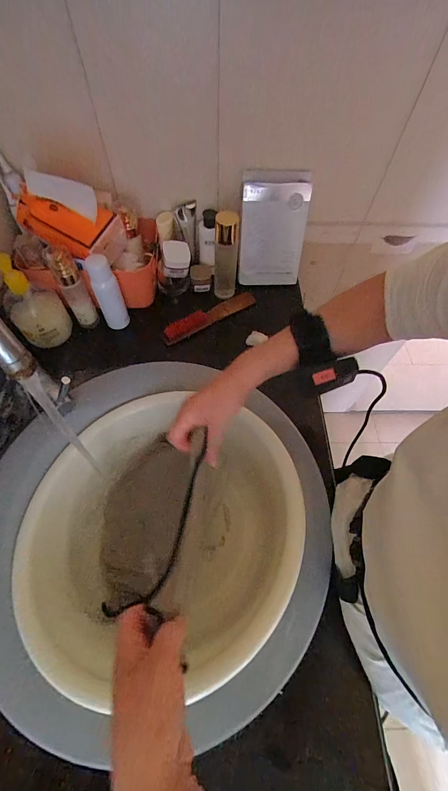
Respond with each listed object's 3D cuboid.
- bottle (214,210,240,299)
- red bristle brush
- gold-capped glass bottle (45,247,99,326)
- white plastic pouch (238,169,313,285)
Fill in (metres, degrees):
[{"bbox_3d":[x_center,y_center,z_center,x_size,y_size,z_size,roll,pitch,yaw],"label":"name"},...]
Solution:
[{"bbox_3d":[0.004,-0.261,0.575,0.043,0.161,0.032,8,61,3],"label":"bottle"},{"bbox_3d":[-0.025,-0.162,0.611,0.210,0.018,0.035,-32,66,-18],"label":"red bristle brush"},{"bbox_3d":[-0.265,-0.189,0.549,0.042,0.145,0.045,-26,65,-15],"label":"gold-capped glass bottle"},{"bbox_3d":[0.096,-0.322,0.611,0.126,0.198,0.038,0,39,-2],"label":"white plastic pouch"}]

